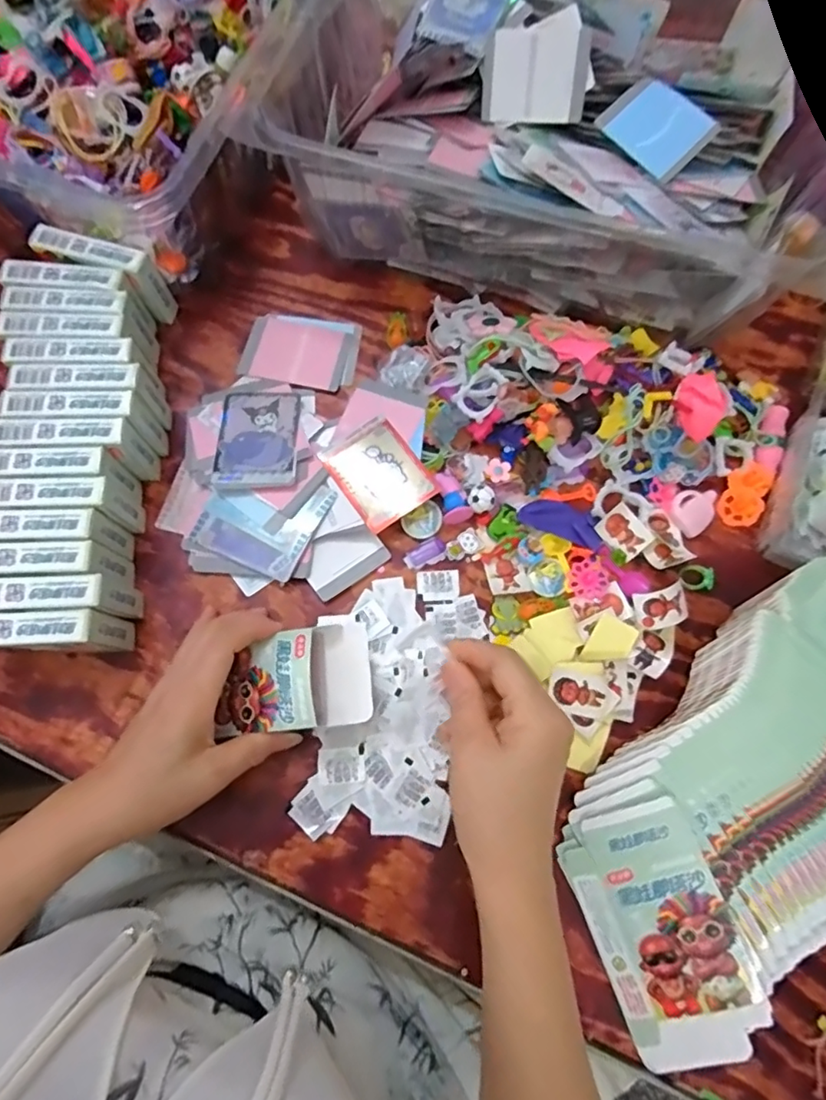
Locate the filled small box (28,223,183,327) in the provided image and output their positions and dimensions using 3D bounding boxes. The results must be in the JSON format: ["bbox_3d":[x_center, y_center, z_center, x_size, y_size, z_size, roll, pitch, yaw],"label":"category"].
[{"bbox_3d":[-0.254,-0.227,0.480,0.094,0.071,0.024,19,73,4],"label":"filled small box"}]

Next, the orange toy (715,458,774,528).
[{"bbox_3d":[0.268,-0.047,0.463,0.032,0.007,0.057,21,81,24],"label":"orange toy"}]

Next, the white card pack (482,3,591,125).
[{"bbox_3d":[0.106,-0.420,0.502,0.087,0.075,0.012,4,32,7],"label":"white card pack"}]

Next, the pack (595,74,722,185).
[{"bbox_3d":[0.214,-0.371,0.504,0.061,0.011,0.087,-44,82,11],"label":"pack"}]

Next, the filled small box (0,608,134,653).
[{"bbox_3d":[-0.248,0.059,0.388,0.093,0.068,0.025,0,73,-2],"label":"filled small box"}]

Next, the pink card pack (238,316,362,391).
[{"bbox_3d":[-0.098,-0.177,0.502,0.097,0.004,0.075,6,72,0],"label":"pink card pack"}]

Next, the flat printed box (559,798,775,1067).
[{"bbox_3d":[0.154,0.238,0.355,0.085,0.008,0.144,-27,76,18],"label":"flat printed box"}]

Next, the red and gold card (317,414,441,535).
[{"bbox_3d":[-0.027,-0.062,0.450,0.062,0.013,0.084,-33,76,-11],"label":"red and gold card"}]

